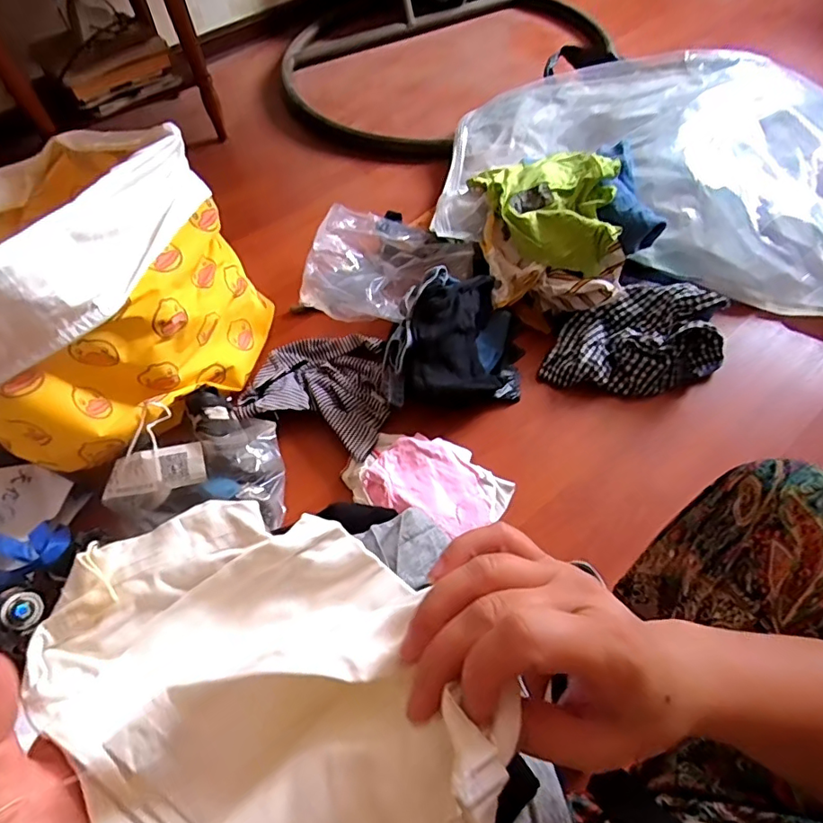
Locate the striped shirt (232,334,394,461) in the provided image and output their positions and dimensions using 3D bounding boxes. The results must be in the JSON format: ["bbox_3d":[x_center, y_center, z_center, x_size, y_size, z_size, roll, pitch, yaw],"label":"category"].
[{"bbox_3d":[-0.159,-0.049,0.950,0.247,0.038,0.236,12,59,11],"label":"striped shirt"}]

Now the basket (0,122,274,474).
[{"bbox_3d":[-0.555,-0.209,0.861,0.463,0.374,0.516,18,60,14],"label":"basket"}]

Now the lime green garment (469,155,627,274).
[{"bbox_3d":[0.269,-0.400,1.015,0.237,0.098,0.282,-12,57,-5],"label":"lime green garment"}]

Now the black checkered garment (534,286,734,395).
[{"bbox_3d":[0.408,-0.140,0.963,0.308,0.089,0.204,6,58,7],"label":"black checkered garment"}]

